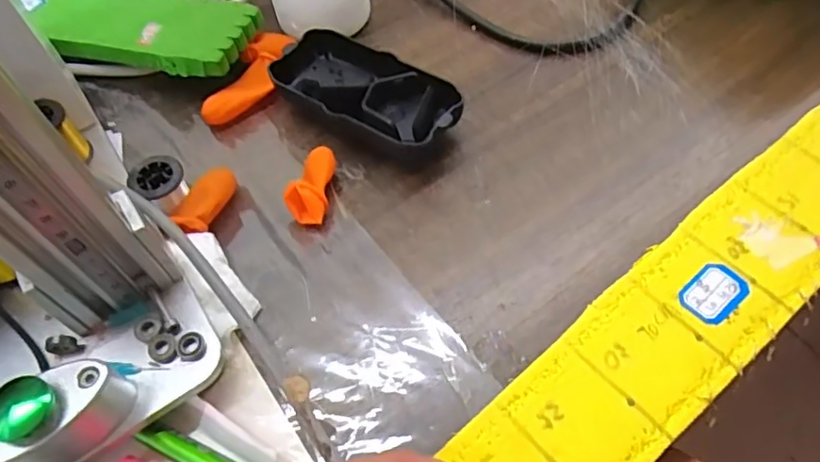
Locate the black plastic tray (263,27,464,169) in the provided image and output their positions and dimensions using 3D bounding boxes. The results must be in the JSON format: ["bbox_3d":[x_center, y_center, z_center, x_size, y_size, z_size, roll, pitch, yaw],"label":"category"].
[{"bbox_3d":[-0.025,-0.075,0.337,0.107,0.030,0.054,32,65,21],"label":"black plastic tray"}]

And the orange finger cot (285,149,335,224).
[{"bbox_3d":[-0.050,-0.024,0.312,0.019,0.022,0.041,10,60,9],"label":"orange finger cot"}]

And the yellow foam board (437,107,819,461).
[{"bbox_3d":[0.154,0.012,0.271,0.319,0.004,0.057,-36,63,-18],"label":"yellow foam board"}]

